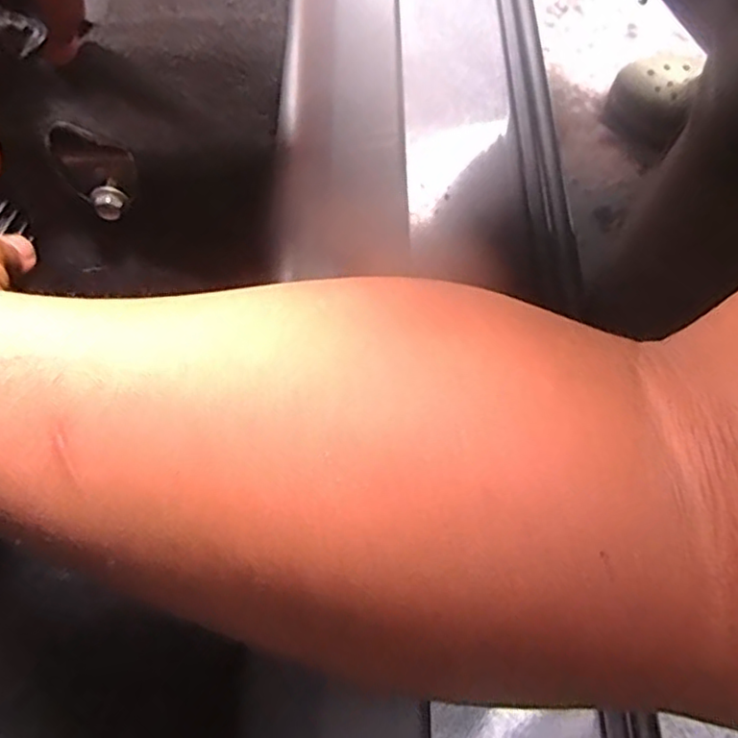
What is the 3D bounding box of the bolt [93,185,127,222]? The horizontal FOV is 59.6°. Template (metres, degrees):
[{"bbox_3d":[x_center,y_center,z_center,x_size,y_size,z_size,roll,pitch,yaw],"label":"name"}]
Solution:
[{"bbox_3d":[-0.125,-0.080,0.310,0.015,0.013,0.011,-25,67,-13],"label":"bolt"}]

